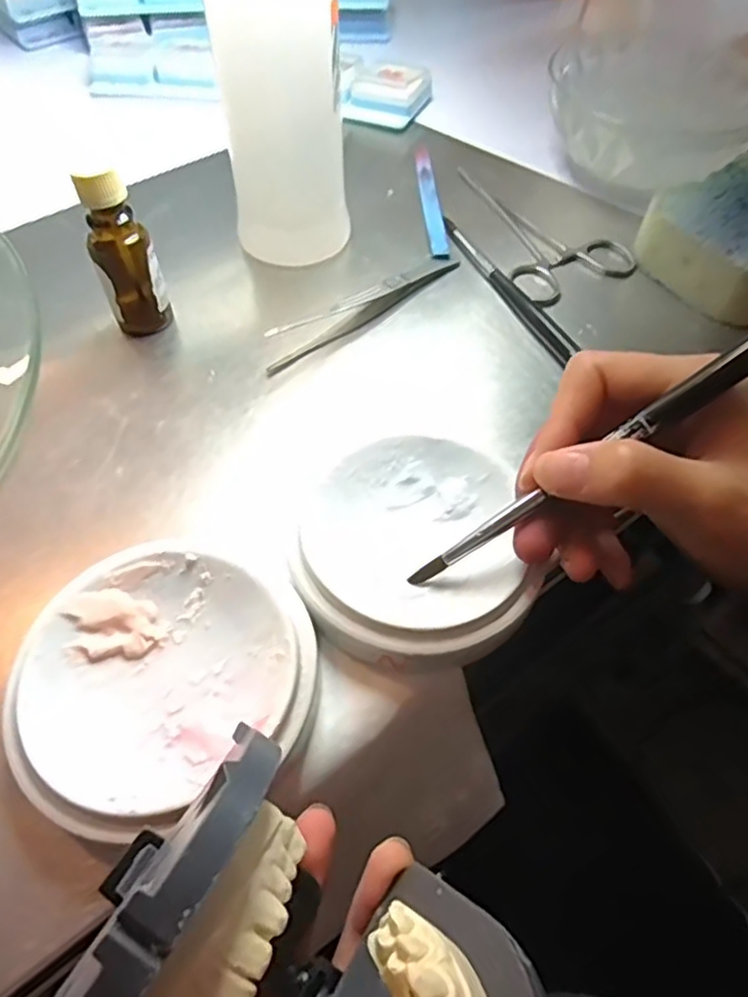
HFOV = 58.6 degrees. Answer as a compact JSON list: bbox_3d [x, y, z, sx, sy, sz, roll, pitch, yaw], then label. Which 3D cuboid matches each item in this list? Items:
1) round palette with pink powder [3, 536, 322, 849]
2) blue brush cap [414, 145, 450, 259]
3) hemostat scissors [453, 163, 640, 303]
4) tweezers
[{"bbox_3d":[-0.064,0.054,0.208,0.087,0.020,0.081,0,56,0],"label":"round palette with pink powder"},{"bbox_3d":[0.031,-0.169,0.374,0.009,0.005,0.108,-3,56,-3],"label":"blue brush cap"},{"bbox_3d":[0.075,-0.143,0.362,0.068,0.007,0.121,-37,64,-23],"label":"hemostat scissors"},{"bbox_3d":[-0.006,-0.095,0.323,0.118,0.010,0.016,-35,63,-22],"label":"tweezers"}]

